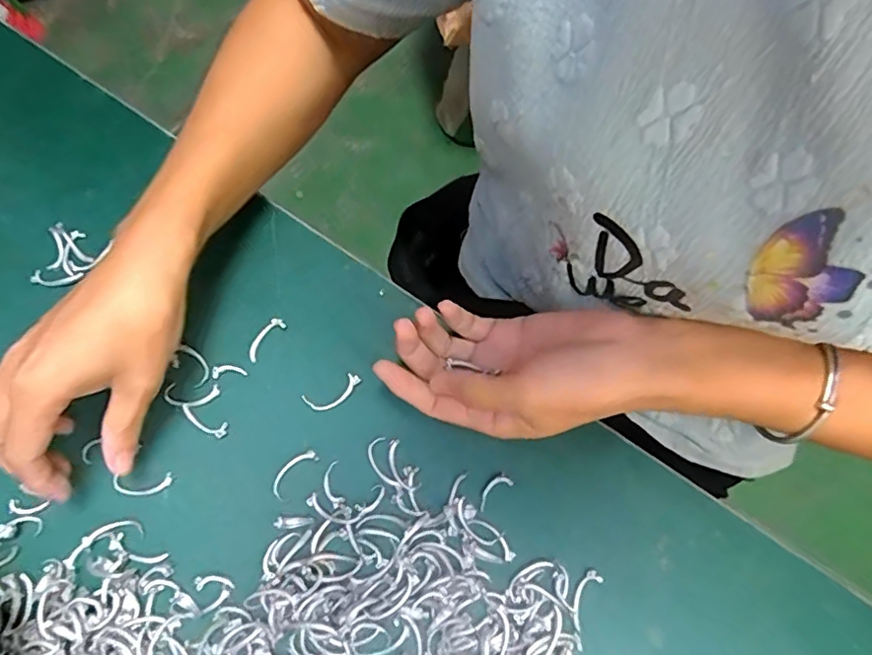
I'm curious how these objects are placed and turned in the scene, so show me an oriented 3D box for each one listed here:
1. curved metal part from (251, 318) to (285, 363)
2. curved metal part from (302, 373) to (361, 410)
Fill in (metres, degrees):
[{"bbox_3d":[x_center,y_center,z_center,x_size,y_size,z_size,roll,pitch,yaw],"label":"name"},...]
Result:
[{"bbox_3d":[-0.104,0.006,0.331,0.009,0.004,0.029,35,75,9],"label":"curved metal part"},{"bbox_3d":[-0.060,0.038,0.323,0.034,0.004,0.014,-26,75,-9],"label":"curved metal part"}]

